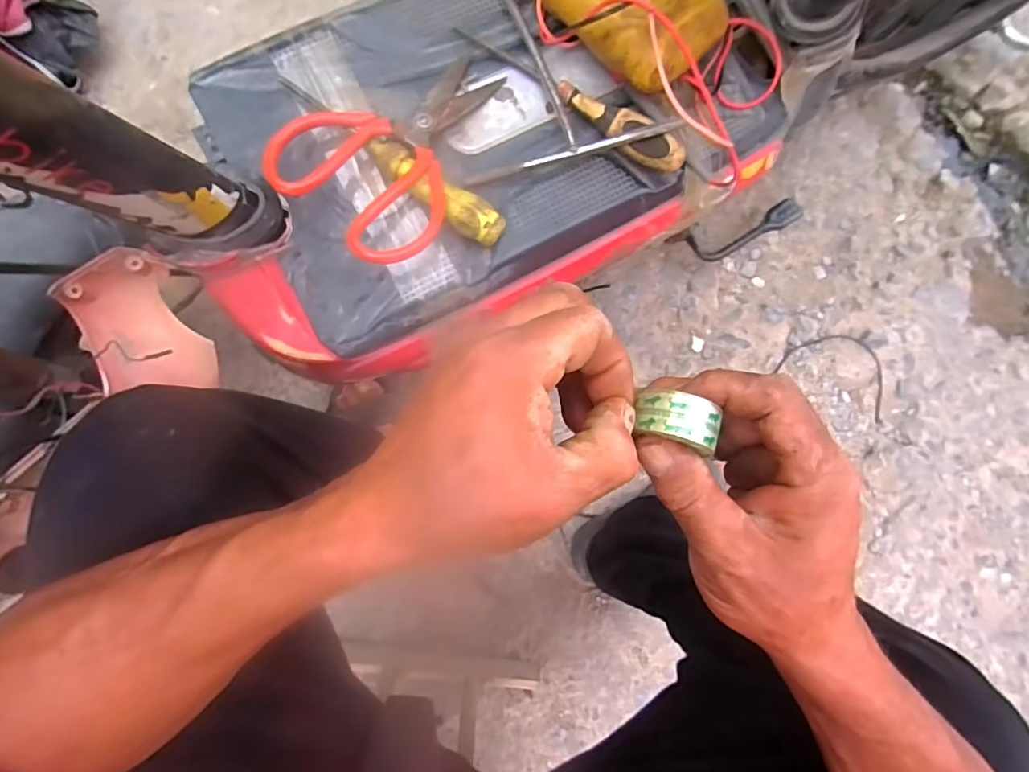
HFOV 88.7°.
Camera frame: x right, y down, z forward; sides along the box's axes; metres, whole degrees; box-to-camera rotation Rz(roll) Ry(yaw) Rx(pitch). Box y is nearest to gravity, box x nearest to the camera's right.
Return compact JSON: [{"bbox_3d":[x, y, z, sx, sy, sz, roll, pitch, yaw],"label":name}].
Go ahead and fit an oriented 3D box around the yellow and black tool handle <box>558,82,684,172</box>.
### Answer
[{"bbox_3d":[0.086,-0.210,0.427,0.115,0.021,0.026,31,85,-4],"label":"yellow and black tool handle"}]

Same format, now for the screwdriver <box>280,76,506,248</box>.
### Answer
[{"bbox_3d":[-0.094,-0.175,0.410,0.201,0.023,0.028,36,85,-3],"label":"screwdriver"}]

